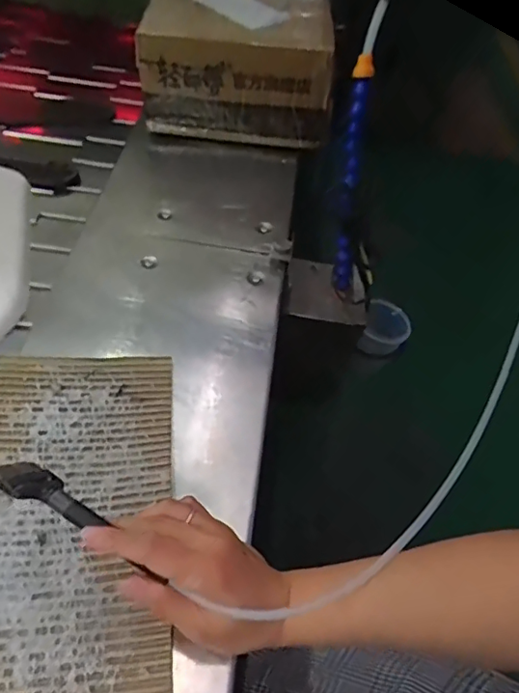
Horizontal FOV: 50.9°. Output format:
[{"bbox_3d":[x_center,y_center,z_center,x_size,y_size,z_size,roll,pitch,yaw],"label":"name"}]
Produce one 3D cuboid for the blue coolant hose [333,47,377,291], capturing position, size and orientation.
[{"bbox_3d":[0.098,-0.176,0.588,0.018,0.244,0.031,-11,38,-16],"label":"blue coolant hose"}]

